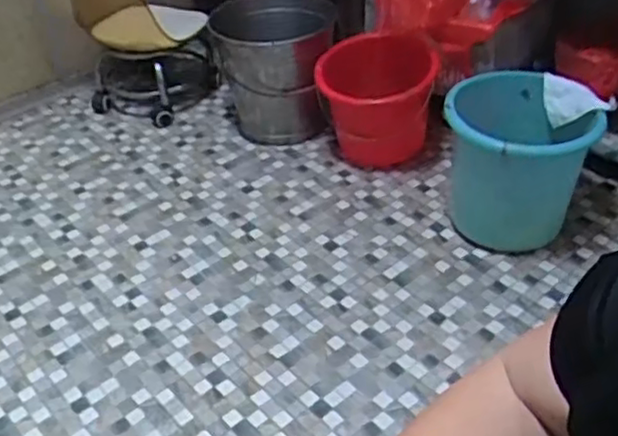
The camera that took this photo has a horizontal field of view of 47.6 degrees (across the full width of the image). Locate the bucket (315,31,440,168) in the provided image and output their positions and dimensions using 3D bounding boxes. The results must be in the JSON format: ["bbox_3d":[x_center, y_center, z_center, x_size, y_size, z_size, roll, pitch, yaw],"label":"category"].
[{"bbox_3d":[0.163,-0.259,1.646,0.221,0.280,0.221,-2,41,2],"label":"bucket"}]

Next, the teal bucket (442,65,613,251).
[{"bbox_3d":[0.418,-0.113,1.443,0.277,0.281,0.268,-2,41,2],"label":"teal bucket"}]

